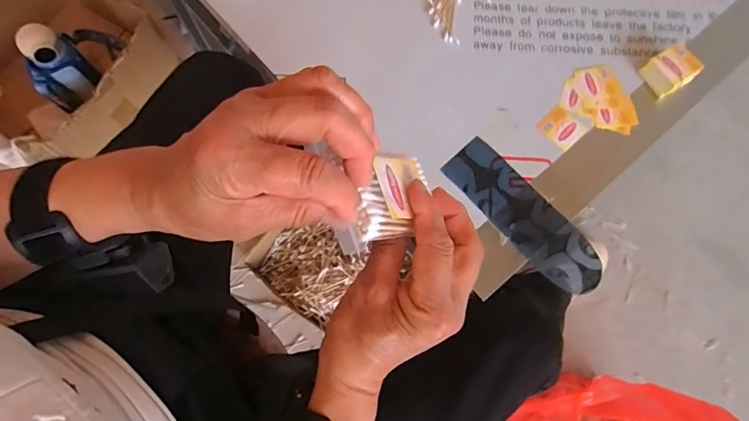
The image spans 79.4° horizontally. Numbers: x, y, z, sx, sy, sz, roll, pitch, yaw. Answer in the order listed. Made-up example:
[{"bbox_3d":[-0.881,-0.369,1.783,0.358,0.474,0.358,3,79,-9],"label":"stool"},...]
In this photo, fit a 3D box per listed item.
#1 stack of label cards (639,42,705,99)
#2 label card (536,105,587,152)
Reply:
[{"bbox_3d":[0.335,-0.158,0.507,0.050,0.027,0.044,-28,75,-7],"label":"stack of label cards"},{"bbox_3d":[0.208,-0.092,0.503,0.038,0.004,0.043,-39,76,-10],"label":"label card"}]

